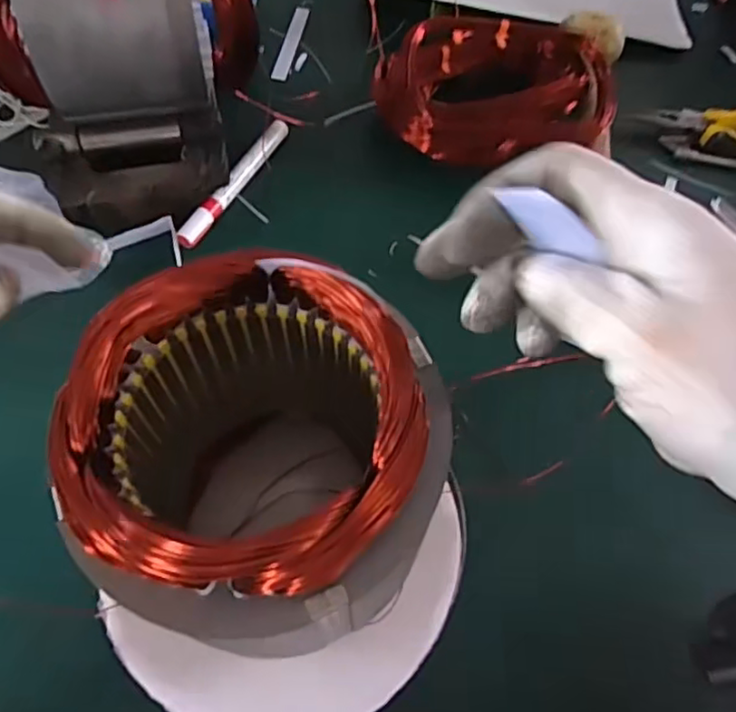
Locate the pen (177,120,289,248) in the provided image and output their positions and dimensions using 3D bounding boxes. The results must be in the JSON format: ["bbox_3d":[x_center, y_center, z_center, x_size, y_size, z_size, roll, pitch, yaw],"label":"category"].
[{"bbox_3d":[-0.105,-0.143,0.511,0.016,0.016,0.145,26,62,12],"label":"pen"}]

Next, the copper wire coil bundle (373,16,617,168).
[{"bbox_3d":[0.107,-0.232,0.548,0.188,0.057,0.137,-10,61,-8],"label":"copper wire coil bundle"}]

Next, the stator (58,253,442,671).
[{"bbox_3d":[-0.039,0.055,0.296,0.135,0.173,0.133,18,61,7],"label":"stator"}]

